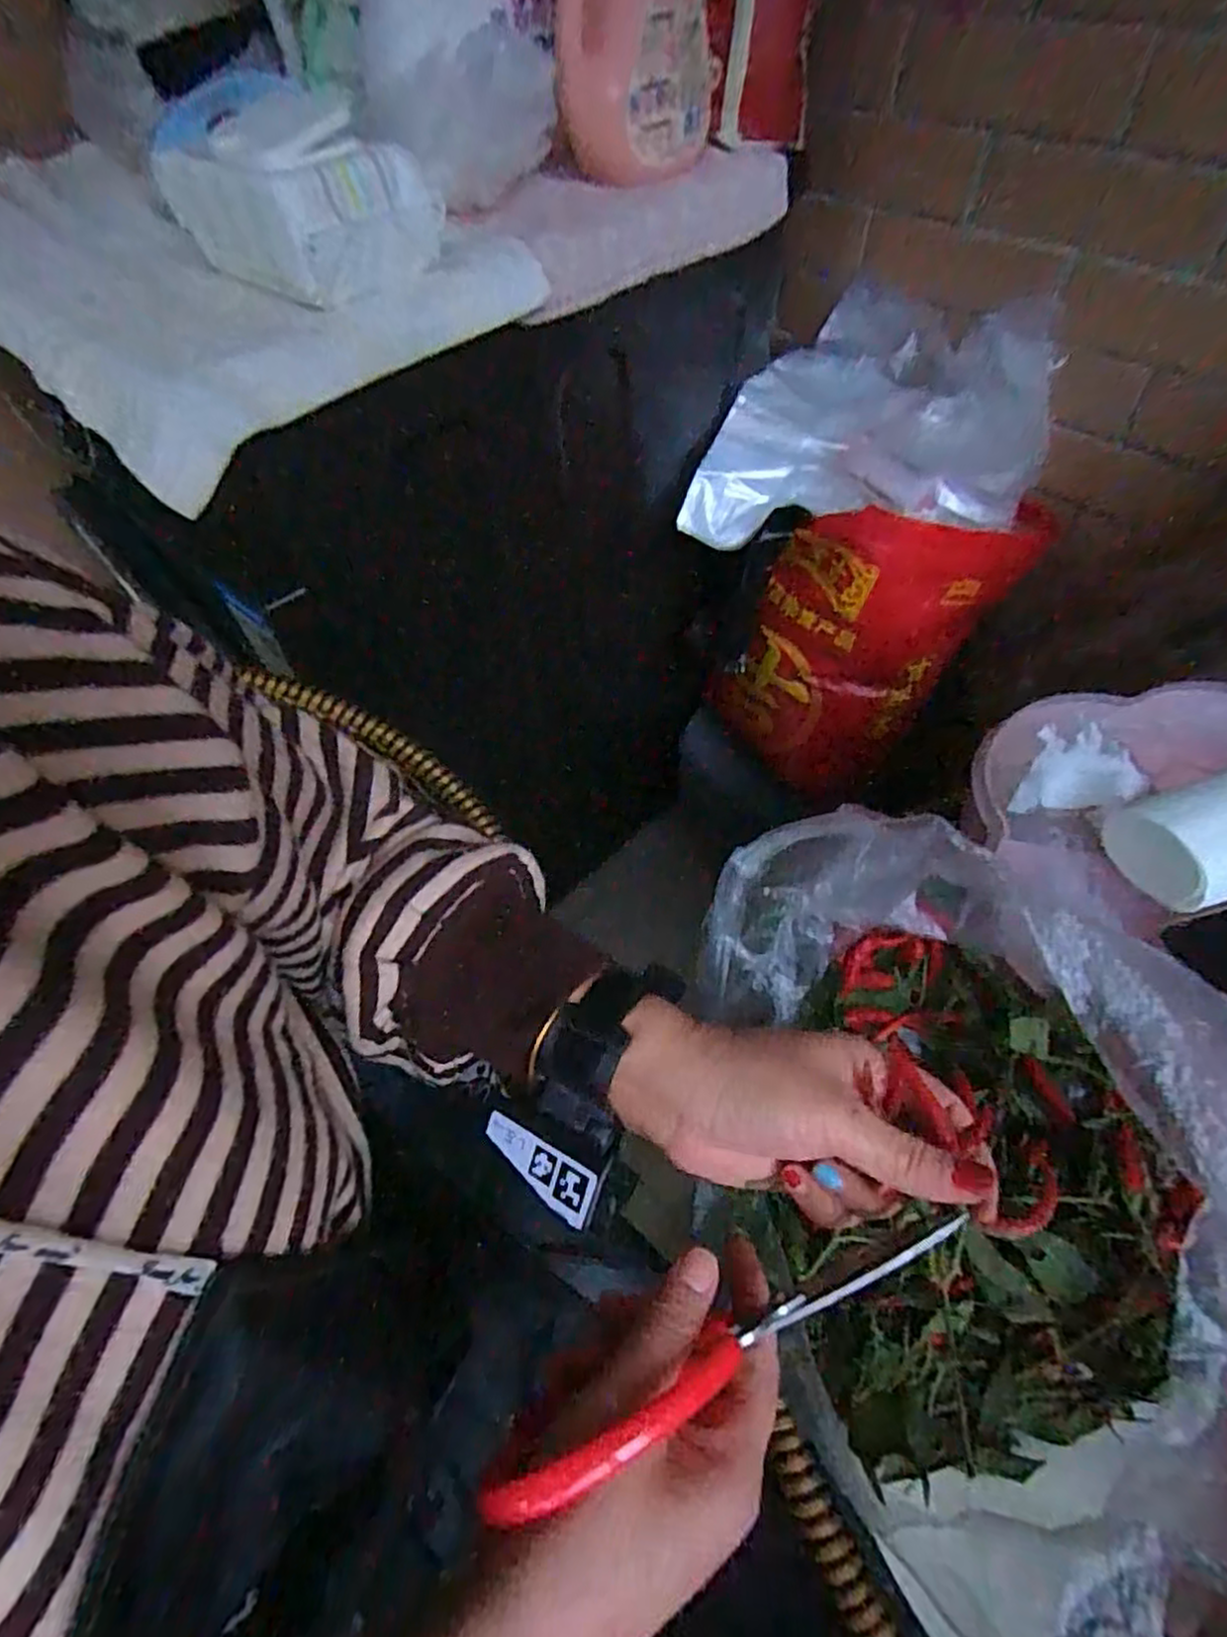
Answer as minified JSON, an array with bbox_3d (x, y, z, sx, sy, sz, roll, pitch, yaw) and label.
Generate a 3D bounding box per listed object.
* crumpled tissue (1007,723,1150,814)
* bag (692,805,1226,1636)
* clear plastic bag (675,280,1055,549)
[{"bbox_3d":[0.277,-0.022,0.414,0.059,0.018,0.072,26,61,20],"label":"crumpled tissue"},{"bbox_3d":[0.156,0.149,0.287,0.187,0.157,0.275,-5,55,0],"label":"bag"},{"bbox_3d":[0.268,-0.395,0.713,0.306,0.141,0.266,22,60,18],"label":"clear plastic bag"}]

